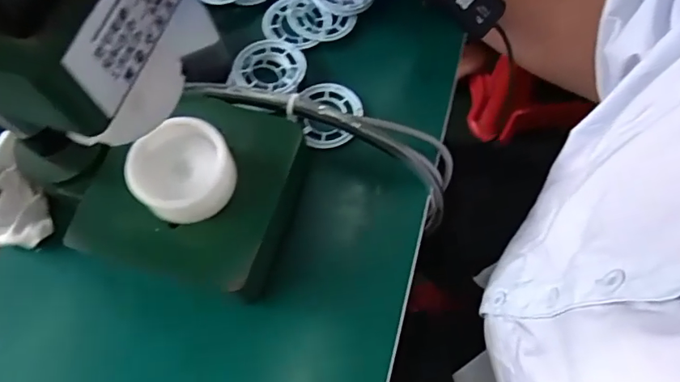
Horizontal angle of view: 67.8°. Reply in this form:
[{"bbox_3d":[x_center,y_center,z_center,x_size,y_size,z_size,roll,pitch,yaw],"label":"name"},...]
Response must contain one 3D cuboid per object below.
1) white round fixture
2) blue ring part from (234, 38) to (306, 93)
[{"bbox_3d":[-0.100,-0.016,0.320,0.059,0.033,0.064,-1,67,2],"label":"white round fixture"},{"bbox_3d":[-0.055,-0.100,0.408,0.054,0.014,0.054,-1,67,2],"label":"blue ring part"}]

